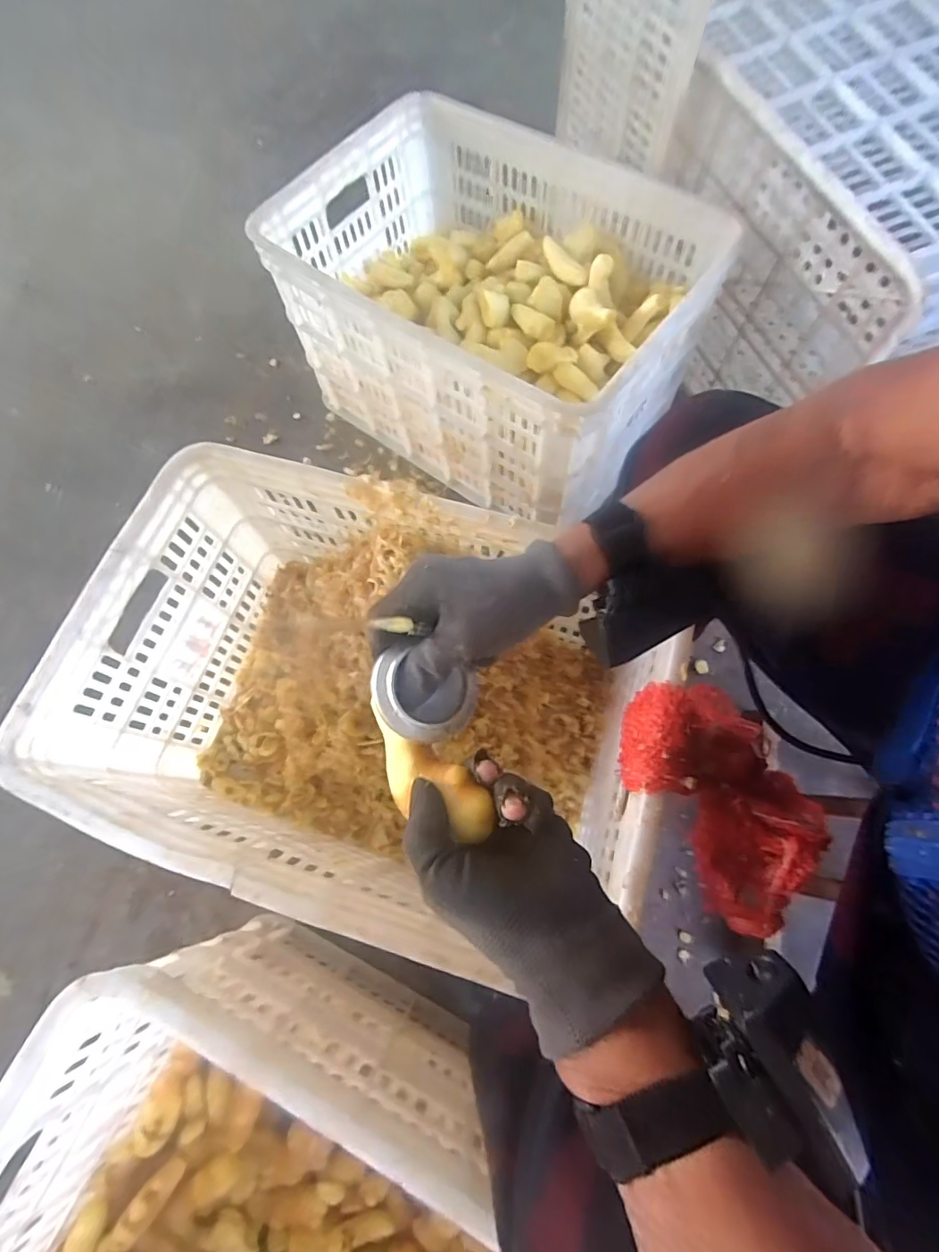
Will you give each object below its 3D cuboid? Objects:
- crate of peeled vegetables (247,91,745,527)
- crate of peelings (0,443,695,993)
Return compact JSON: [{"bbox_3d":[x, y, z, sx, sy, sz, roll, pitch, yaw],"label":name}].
[{"bbox_3d":[0.031,-0.430,0.757,0.515,0.299,0.371,35,75,15],"label":"crate of peeled vegetables"},{"bbox_3d":[-0.097,0.086,0.569,0.516,0.288,0.359,17,71,9],"label":"crate of peelings"}]

